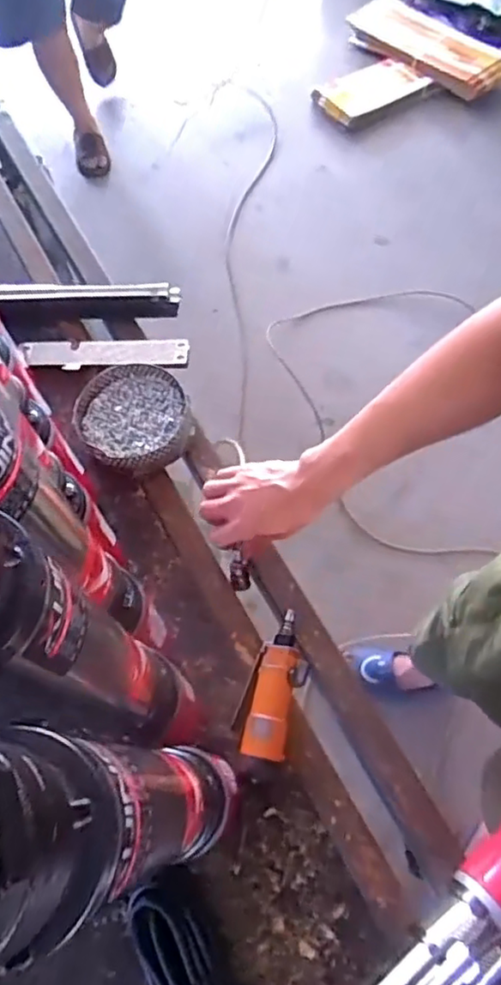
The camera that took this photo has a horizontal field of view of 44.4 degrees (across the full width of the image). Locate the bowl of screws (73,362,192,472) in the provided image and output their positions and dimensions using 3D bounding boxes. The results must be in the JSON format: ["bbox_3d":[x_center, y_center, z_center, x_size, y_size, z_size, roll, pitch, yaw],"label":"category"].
[{"bbox_3d":[-0.145,-0.092,0.769,0.137,0.051,0.145,-1,64,1],"label":"bowl of screws"}]

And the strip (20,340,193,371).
[{"bbox_3d":[-0.196,-0.186,0.821,0.225,0.010,0.047,3,67,5],"label":"strip"}]

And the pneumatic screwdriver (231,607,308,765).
[{"bbox_3d":[0.023,0.195,0.624,0.056,0.039,0.152,16,65,9],"label":"pneumatic screwdriver"}]

